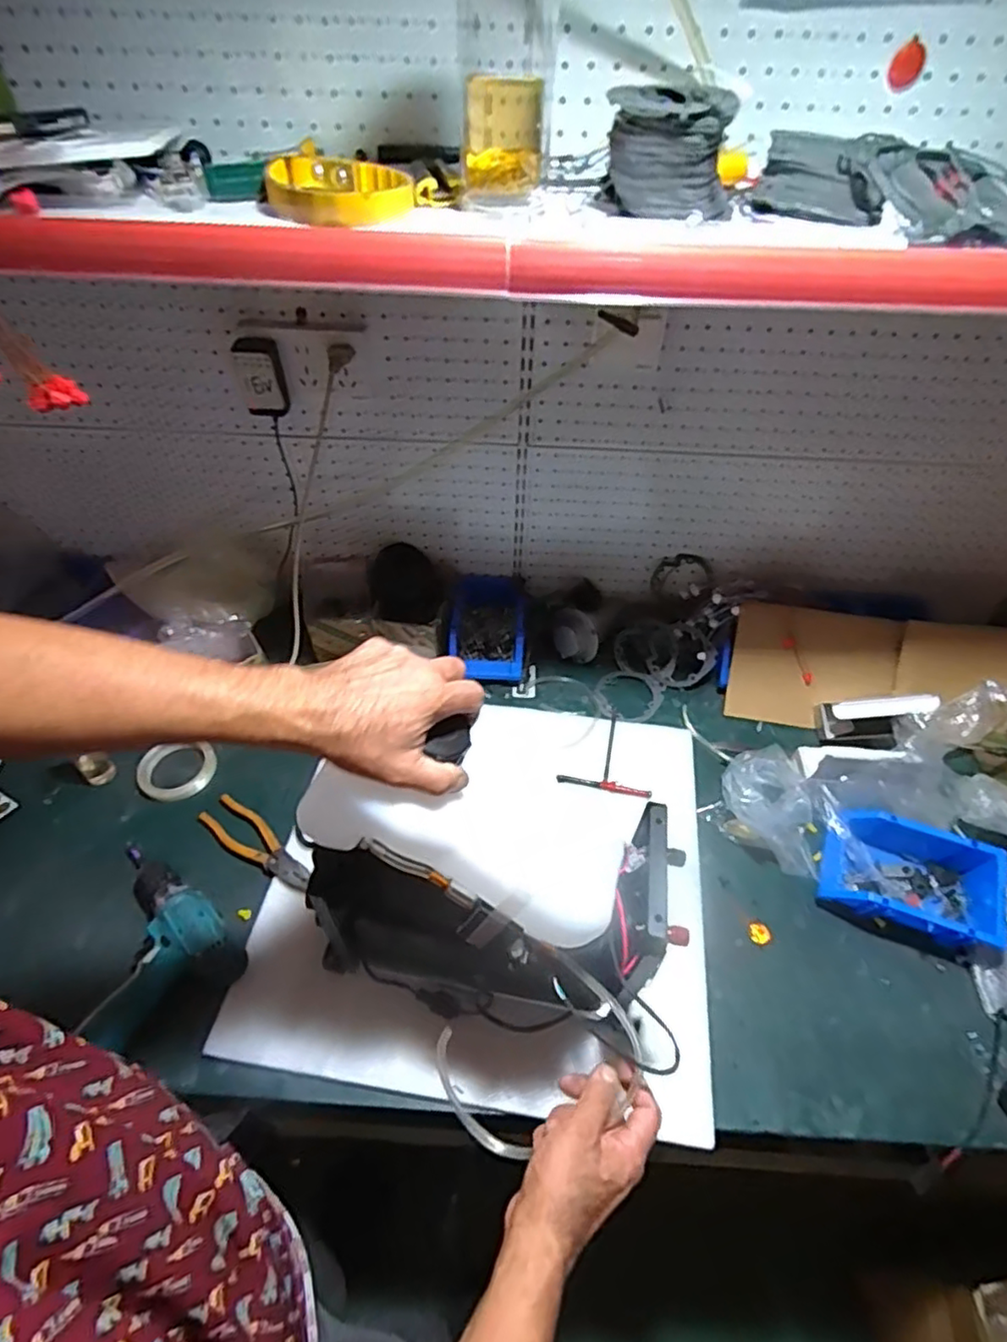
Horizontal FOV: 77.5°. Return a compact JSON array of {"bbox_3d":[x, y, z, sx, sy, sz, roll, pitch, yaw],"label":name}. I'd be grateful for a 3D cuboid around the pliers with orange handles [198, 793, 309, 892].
[{"bbox_3d":[-0.319,0.225,0.813,0.185,0.013,0.053,32,55,24],"label":"pliers with orange handles"}]

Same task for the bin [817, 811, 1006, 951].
[{"bbox_3d":[0.489,0.256,0.767,0.194,0.084,0.118,17,51,14],"label":"bin"}]

